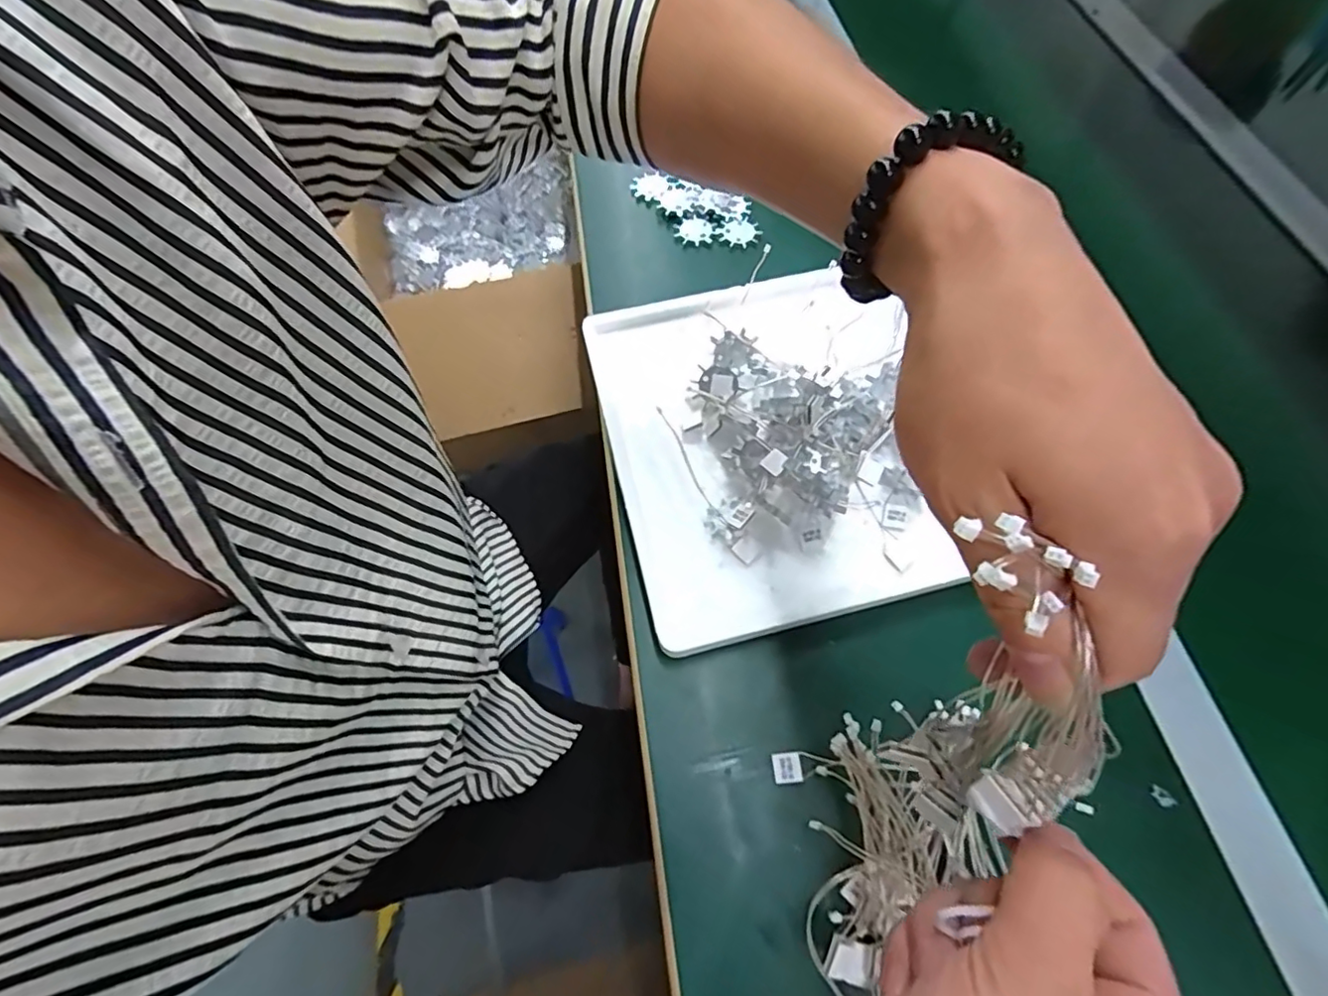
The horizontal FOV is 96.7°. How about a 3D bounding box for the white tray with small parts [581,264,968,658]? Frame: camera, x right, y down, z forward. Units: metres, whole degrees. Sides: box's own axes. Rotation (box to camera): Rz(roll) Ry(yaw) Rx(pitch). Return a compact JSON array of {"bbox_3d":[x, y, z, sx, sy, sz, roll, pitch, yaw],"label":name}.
[{"bbox_3d":[0.083,-0.049,0.420,0.243,0.048,0.275,-12,63,-6],"label":"white tray with small parts"}]

